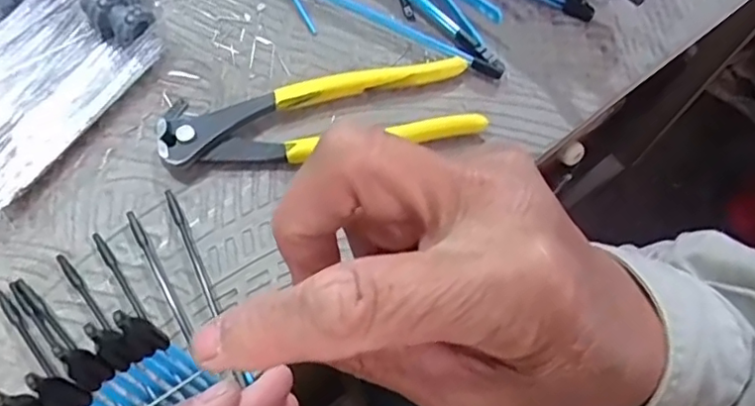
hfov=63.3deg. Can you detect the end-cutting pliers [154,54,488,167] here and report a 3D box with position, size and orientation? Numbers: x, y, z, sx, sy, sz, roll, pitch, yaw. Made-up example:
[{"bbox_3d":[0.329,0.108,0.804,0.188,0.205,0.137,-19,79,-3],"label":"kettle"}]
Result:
[{"bbox_3d":[-0.030,-0.049,0.325,0.166,0.015,0.053,-10,68,-7],"label":"end-cutting pliers"}]

